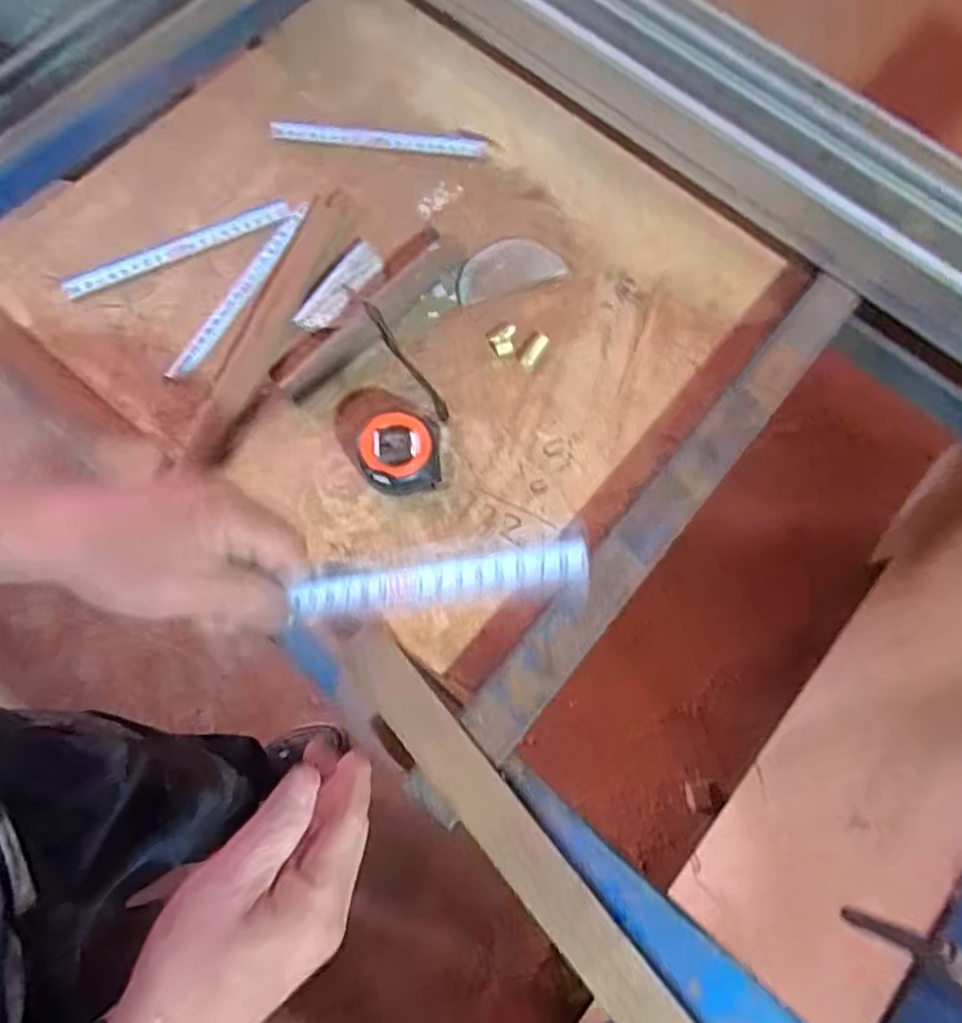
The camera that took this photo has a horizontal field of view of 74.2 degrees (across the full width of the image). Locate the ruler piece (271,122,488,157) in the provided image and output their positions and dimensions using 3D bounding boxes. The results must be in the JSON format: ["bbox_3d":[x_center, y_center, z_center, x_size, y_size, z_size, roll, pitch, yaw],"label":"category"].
[{"bbox_3d":[-0.094,-0.344,0.587,0.195,0.007,0.020,6,90,1],"label":"ruler piece"}]

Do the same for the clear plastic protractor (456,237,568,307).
[{"bbox_3d":[0.023,-0.212,0.553,0.095,0.004,0.051,-17,75,-5],"label":"clear plastic protractor"}]

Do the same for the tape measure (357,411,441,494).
[{"bbox_3d":[-0.059,-0.043,0.475,0.056,0.042,0.052,0,71,-1],"label":"tape measure"}]

